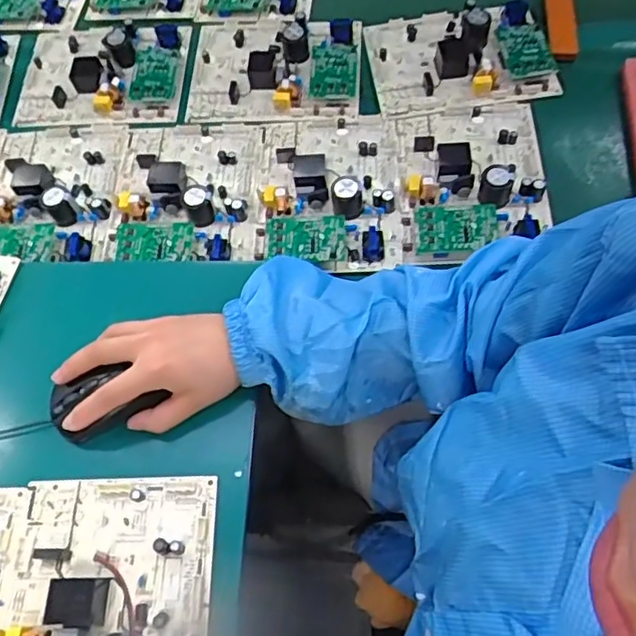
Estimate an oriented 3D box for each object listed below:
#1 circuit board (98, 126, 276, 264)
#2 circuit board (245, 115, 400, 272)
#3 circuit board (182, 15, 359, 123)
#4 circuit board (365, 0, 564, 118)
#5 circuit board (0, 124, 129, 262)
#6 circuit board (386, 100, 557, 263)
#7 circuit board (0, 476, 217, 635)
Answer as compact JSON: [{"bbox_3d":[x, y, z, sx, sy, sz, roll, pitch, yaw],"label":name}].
[{"bbox_3d":[-0.136,-0.133,0.614,0.149,0.029,0.181,3,63,6],"label":"circuit board"},{"bbox_3d":[0.004,-0.133,0.603,0.143,0.030,0.182,-1,63,4],"label":"circuit board"},{"bbox_3d":[-0.048,-0.288,0.681,0.188,0.032,0.149,1,63,5],"label":"circuit board"},{"bbox_3d":[0.152,-0.287,0.664,0.193,0.031,0.138,-7,63,1],"label":"circuit board"},{"bbox_3d":[-0.273,-0.136,0.628,0.134,0.033,0.173,2,63,6],"label":"circuit board"},{"bbox_3d":[0.149,-0.146,0.588,0.139,0.029,0.183,-3,63,3],"label":"circuit board"},{"bbox_3d":[-0.145,0.194,0.404,0.141,0.031,0.177,-1,61,2],"label":"circuit board"}]

